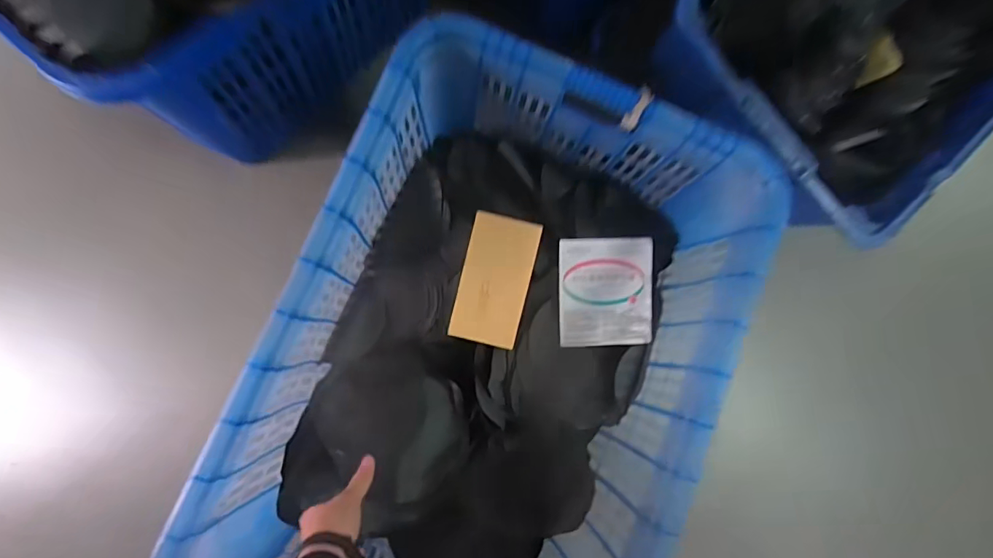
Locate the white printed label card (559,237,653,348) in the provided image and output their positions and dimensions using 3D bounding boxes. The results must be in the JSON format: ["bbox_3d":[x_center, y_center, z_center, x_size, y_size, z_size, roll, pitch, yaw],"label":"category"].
[{"bbox_3d":[0.164,0.020,0.797,0.140,0.012,0.160,-2,96,-6],"label":"white printed label card"}]

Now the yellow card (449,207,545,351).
[{"bbox_3d":[-0.001,0.002,0.788,0.101,0.007,0.189,13,93,1],"label":"yellow card"}]

